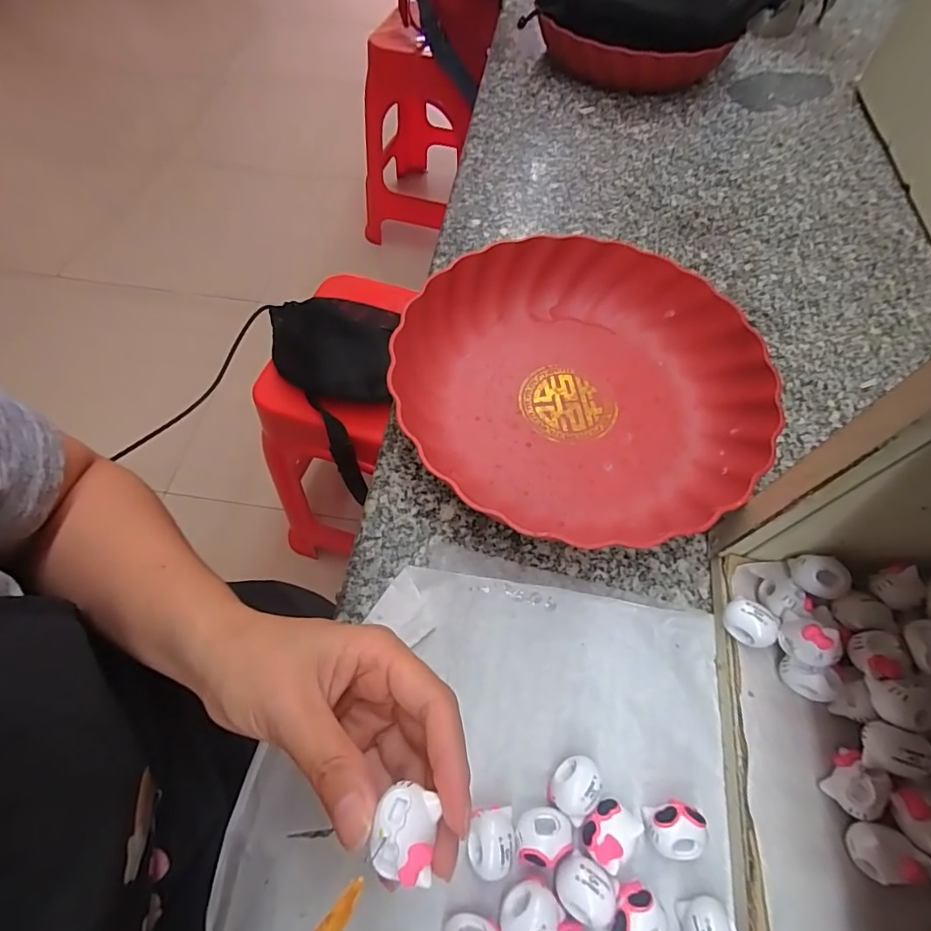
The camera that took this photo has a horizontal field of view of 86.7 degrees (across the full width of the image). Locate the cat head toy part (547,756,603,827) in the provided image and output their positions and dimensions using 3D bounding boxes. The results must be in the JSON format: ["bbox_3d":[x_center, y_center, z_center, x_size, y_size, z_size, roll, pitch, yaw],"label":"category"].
[{"bbox_3d":[0.052,0.152,0.233,0.025,0.019,0.022,-36,68,-19],"label":"cat head toy part"}]

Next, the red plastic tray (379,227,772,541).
[{"bbox_3d":[0.079,-0.061,0.342,0.239,0.050,0.235,23,63,10],"label":"red plastic tray"}]

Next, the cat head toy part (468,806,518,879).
[{"bbox_3d":[0.012,0.170,0.224,0.021,0.019,0.025,-2,61,-2],"label":"cat head toy part"}]

